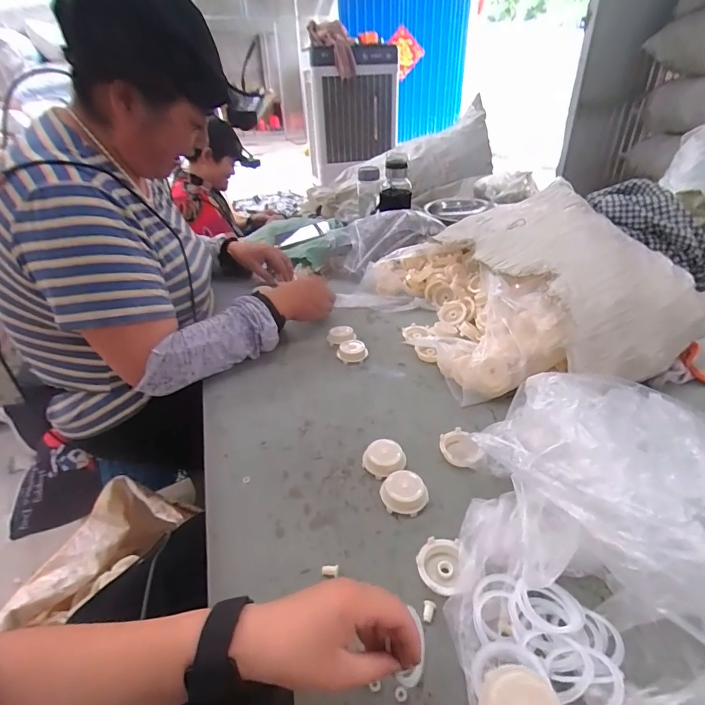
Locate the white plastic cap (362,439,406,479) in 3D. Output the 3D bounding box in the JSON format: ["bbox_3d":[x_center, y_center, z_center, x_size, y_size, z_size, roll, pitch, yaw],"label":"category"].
[{"bbox_3d":[0.039,0.134,0.526,0.050,0.028,0.048,-2,34,1],"label":"white plastic cap"}]

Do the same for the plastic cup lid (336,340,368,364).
[{"bbox_3d":[-0.001,-0.002,0.742,0.053,0.022,0.054,-2,34,1],"label":"plastic cup lid"}]

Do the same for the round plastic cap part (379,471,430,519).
[{"bbox_3d":[0.057,0.161,0.483,0.044,0.030,0.053,-22,38,-26],"label":"round plastic cap part"}]

